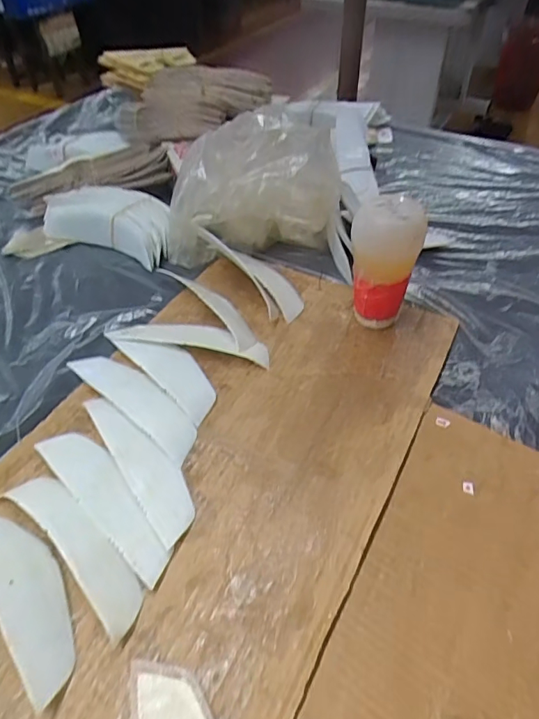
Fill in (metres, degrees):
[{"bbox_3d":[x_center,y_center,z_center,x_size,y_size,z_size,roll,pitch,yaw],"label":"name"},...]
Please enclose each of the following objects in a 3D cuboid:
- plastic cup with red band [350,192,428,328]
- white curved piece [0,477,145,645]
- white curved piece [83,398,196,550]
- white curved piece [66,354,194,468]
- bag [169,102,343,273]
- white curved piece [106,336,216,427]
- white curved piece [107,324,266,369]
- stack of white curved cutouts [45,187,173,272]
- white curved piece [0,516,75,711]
[{"bbox_3d":[0.111,-0.088,0.481,0.057,0.125,0.051,18,49,18],"label":"plastic cup with red band"},{"bbox_3d":[-0.133,0.126,0.344,0.137,0.028,0.034,33,55,29],"label":"white curved piece"},{"bbox_3d":[-0.104,0.077,0.401,0.038,0.009,0.152,-28,51,-23],"label":"white curved piece"},{"bbox_3d":[-0.122,0.034,0.449,0.160,0.013,0.040,33,55,29],"label":"white curved piece"},{"bbox_3d":[-0.021,-0.197,0.581,0.202,0.157,0.088,-11,47,-8],"label":"bag"},{"bbox_3d":[-0.098,0.006,0.477,0.042,0.012,0.142,-34,54,-27],"label":"white curved piece"},{"bbox_3d":[-0.082,-0.025,0.505,0.173,0.017,0.037,10,47,12],"label":"white curved piece"},{"bbox_3d":[-0.197,-0.176,0.632,0.172,0.050,0.084,18,49,18],"label":"stack of white curved cutouts"},{"bbox_3d":[-0.161,0.148,0.323,0.129,0.033,0.046,34,56,30],"label":"white curved piece"}]

